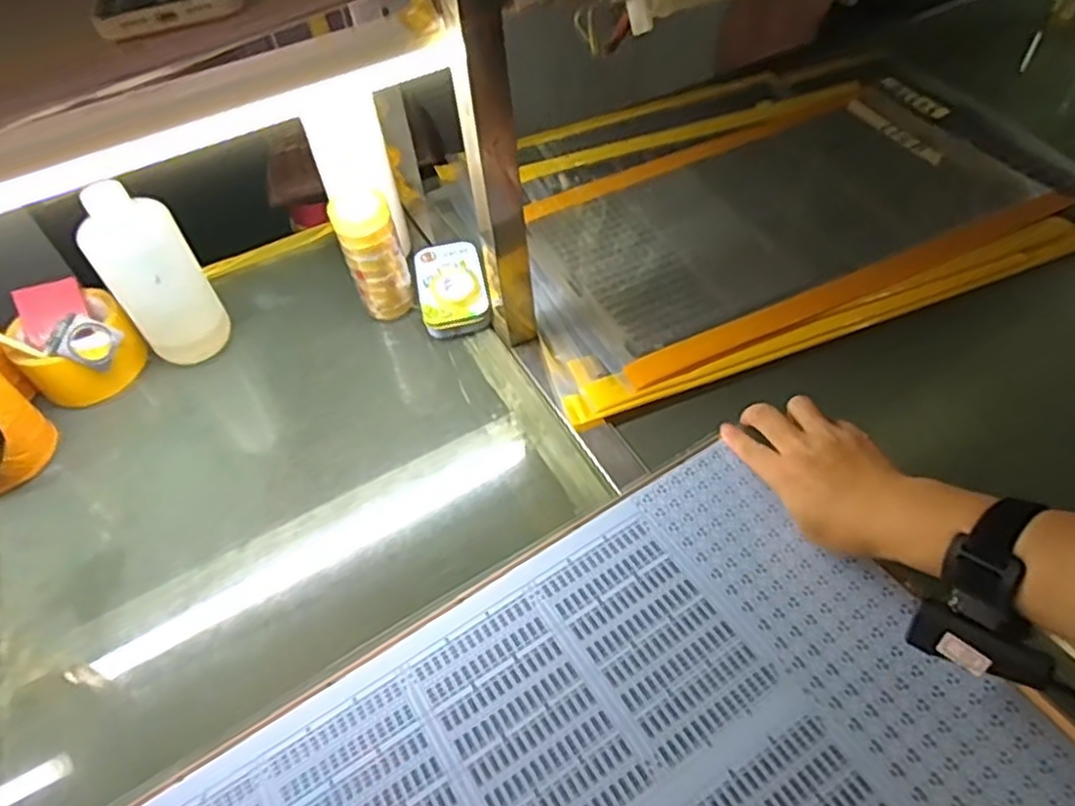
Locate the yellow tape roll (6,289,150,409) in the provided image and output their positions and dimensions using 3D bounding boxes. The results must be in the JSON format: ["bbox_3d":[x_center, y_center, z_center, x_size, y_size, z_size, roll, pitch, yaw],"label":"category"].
[{"bbox_3d":[-0.409,-0.046,0.641,0.094,0.054,0.094,-3,51,3],"label":"yellow tape roll"}]

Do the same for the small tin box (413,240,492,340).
[{"bbox_3d":[-0.082,-0.110,0.690,0.063,0.035,0.103,-12,51,-5],"label":"small tin box"}]

